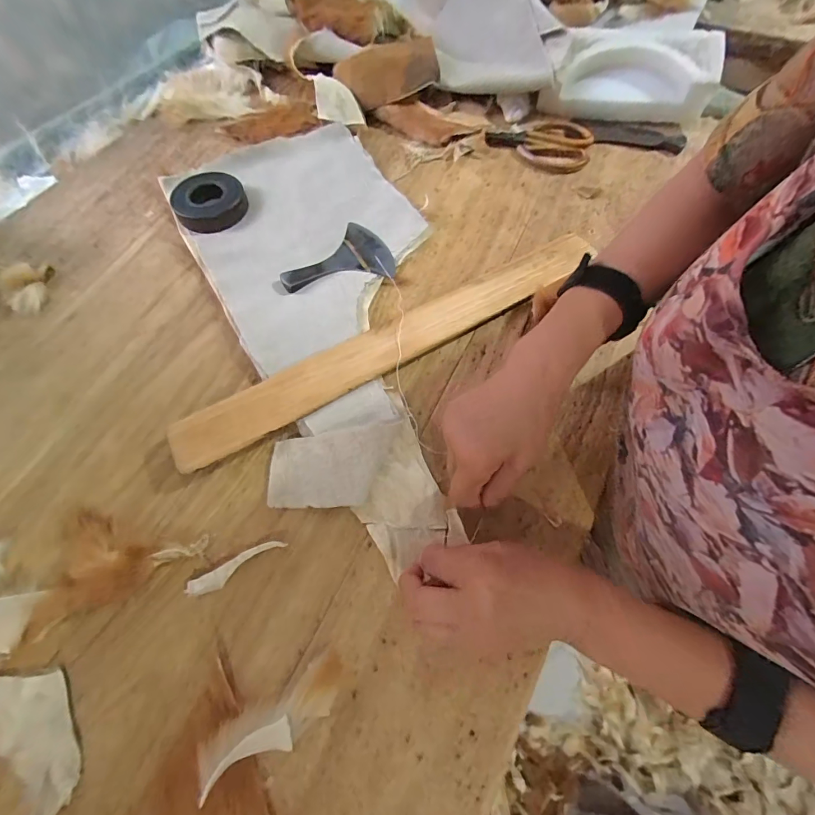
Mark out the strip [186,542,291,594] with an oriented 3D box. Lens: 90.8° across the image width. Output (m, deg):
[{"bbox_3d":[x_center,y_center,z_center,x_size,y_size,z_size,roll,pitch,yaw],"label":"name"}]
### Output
[{"bbox_3d":[-0.139,0.130,0.331,0.081,0.014,0.015,-27,66,-11],"label":"strip"}]

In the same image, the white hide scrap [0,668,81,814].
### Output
[{"bbox_3d":[-0.263,0.228,0.283,0.099,0.004,0.055,33,62,12],"label":"white hide scrap"}]

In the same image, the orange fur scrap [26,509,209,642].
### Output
[{"bbox_3d":[-0.230,0.127,0.326,0.117,0.027,0.092,-4,63,0],"label":"orange fur scrap"}]

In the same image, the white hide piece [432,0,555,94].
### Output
[{"bbox_3d":[0.118,-0.566,0.603,0.159,0.103,0.247,-10,64,-5],"label":"white hide piece"}]

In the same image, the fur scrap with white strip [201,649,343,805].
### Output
[{"bbox_3d":[-0.091,0.217,0.279,0.103,0.020,0.034,-33,67,-14],"label":"fur scrap with white strip"}]

